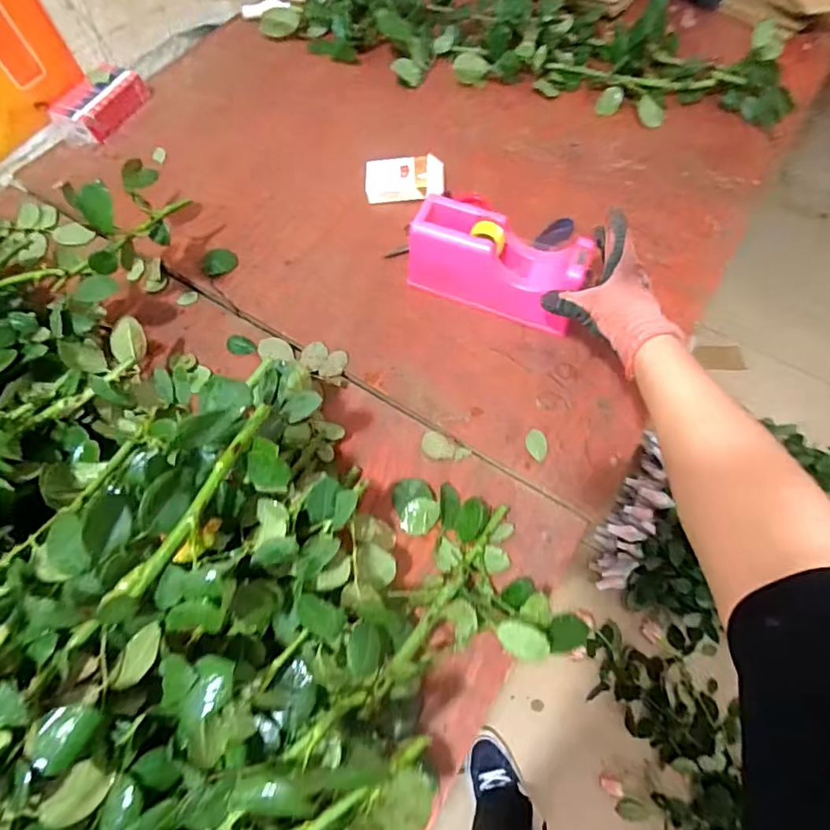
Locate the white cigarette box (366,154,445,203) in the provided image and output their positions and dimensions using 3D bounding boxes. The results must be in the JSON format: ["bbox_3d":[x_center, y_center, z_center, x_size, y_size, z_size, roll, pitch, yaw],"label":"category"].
[{"bbox_3d":[-0.013,-0.313,0.693,0.103,0.026,0.063,-3,63,0],"label":"white cigarette box"}]

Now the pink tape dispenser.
[{"bbox_3d":[0.091,-0.168,0.593,0.192,0.092,0.065,21,66,11],"label":"pink tape dispenser"}]

